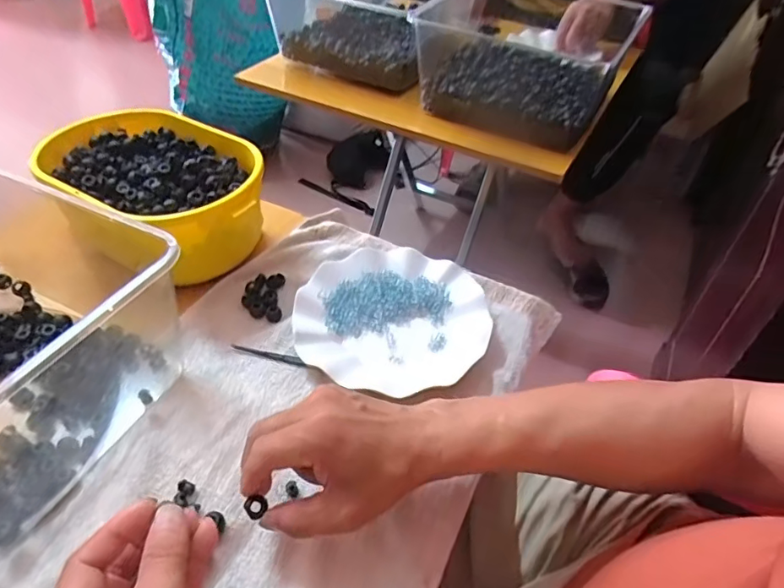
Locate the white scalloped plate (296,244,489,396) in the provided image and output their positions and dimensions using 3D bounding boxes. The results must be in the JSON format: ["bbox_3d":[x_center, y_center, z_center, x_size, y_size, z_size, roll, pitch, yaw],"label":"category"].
[{"bbox_3d":[0.002,0.017,0.519,0.179,0.020,0.169,2,44,-2],"label":"white scalloped plate"}]

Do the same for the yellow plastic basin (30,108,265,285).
[{"bbox_3d":[-0.247,-0.101,0.573,0.250,0.101,0.166,26,48,22],"label":"yellow plastic basin"}]

